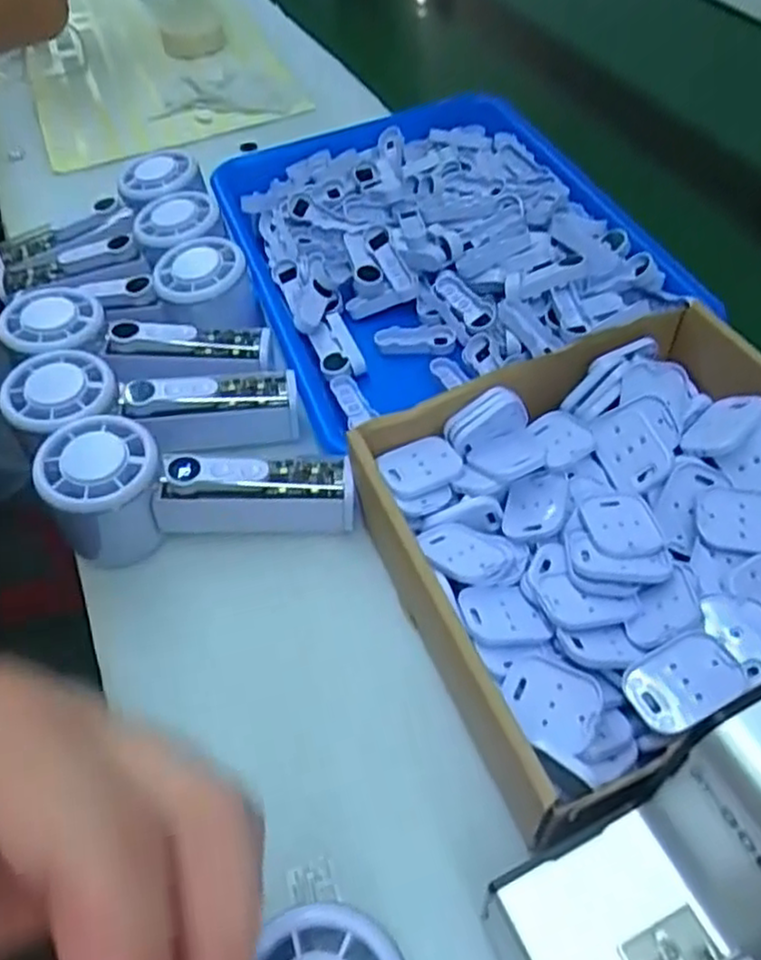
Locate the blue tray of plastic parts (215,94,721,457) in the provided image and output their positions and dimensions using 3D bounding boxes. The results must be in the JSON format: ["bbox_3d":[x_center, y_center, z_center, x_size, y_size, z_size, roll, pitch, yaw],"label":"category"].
[{"bbox_3d":[0.035,-0.174,0.510,0.258,0.050,0.315,-20,53,-9],"label":"blue tray of plastic parts"}]

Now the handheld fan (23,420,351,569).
[{"bbox_3d":[-0.092,0.002,0.368,0.153,0.061,0.057,-6,52,1],"label":"handheld fan"}]

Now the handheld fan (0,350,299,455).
[{"bbox_3d":[-0.123,-0.041,0.397,0.156,0.042,0.055,4,50,-15],"label":"handheld fan"}]

